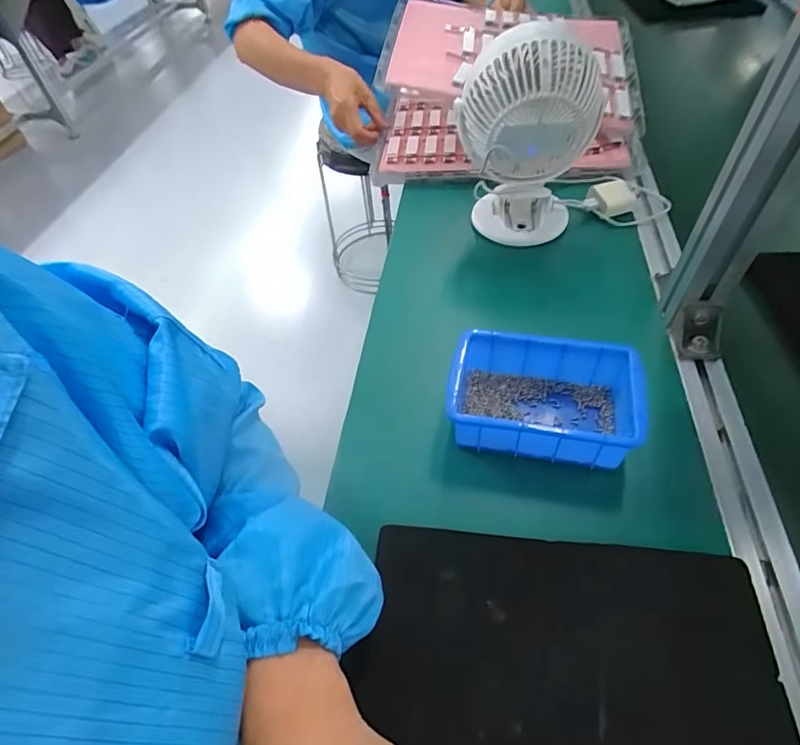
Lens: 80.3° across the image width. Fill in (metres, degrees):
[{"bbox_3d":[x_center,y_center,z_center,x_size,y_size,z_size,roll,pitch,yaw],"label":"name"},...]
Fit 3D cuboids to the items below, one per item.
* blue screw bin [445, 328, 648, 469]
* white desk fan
[{"bbox_3d":[0.117,0.026,0.396,0.147,0.061,0.096,9,52,10],"label":"blue screw bin"},{"bbox_3d":[0.138,-0.262,0.538,0.150,0.195,0.117,12,53,12],"label":"white desk fan"}]

